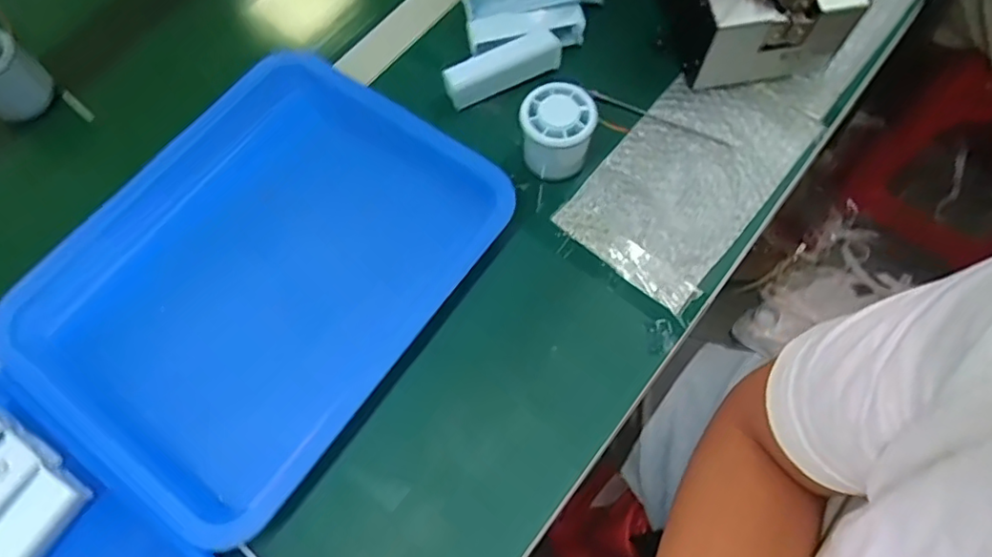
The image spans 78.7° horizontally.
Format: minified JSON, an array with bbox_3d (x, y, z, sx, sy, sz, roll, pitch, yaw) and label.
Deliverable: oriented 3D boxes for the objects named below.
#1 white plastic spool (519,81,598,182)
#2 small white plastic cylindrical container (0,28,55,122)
[{"bbox_3d":[0.048,-0.116,0.483,0.058,0.059,0.054,-1,69,2],"label":"white plastic spool"},{"bbox_3d":[-0.441,-0.182,0.537,0.059,0.054,0.059,1,72,-2],"label":"small white plastic cylindrical container"}]

